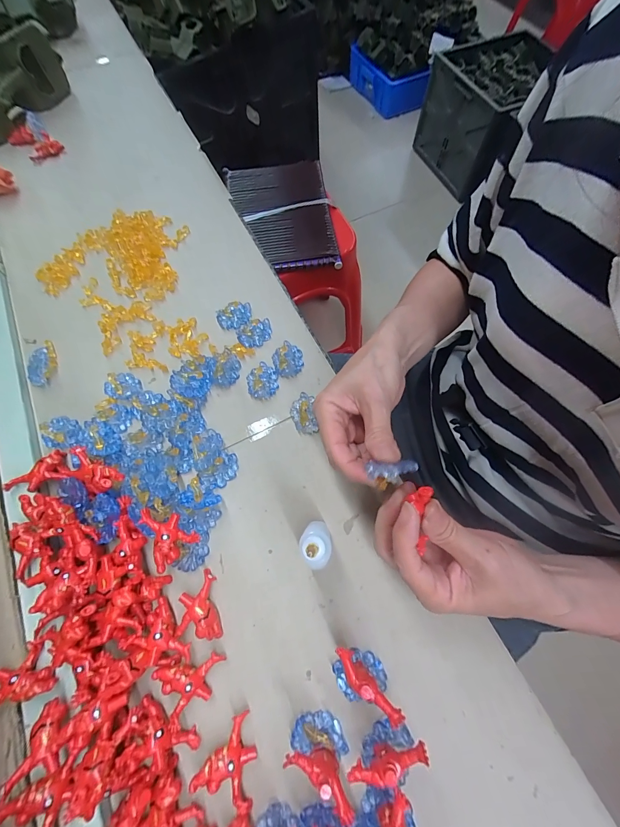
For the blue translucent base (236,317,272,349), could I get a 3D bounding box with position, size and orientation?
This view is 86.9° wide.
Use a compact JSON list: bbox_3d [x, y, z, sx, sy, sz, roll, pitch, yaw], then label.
[{"bbox_3d":[-0.060,-0.087,0.350,0.036,0.007,0.030,-13,69,-5],"label":"blue translucent base"}]

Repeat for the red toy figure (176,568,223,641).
[{"bbox_3d":[-0.089,0.152,0.256,0.031,0.016,0.048,-15,69,-5],"label":"red toy figure"}]

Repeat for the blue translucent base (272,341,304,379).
[{"bbox_3d":[-0.023,-0.056,0.339,0.031,0.008,0.037,-22,70,-8],"label":"blue translucent base"}]

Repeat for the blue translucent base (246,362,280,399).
[{"bbox_3d":[-0.048,-0.034,0.329,0.029,0.013,0.037,4,69,2],"label":"blue translucent base"}]

